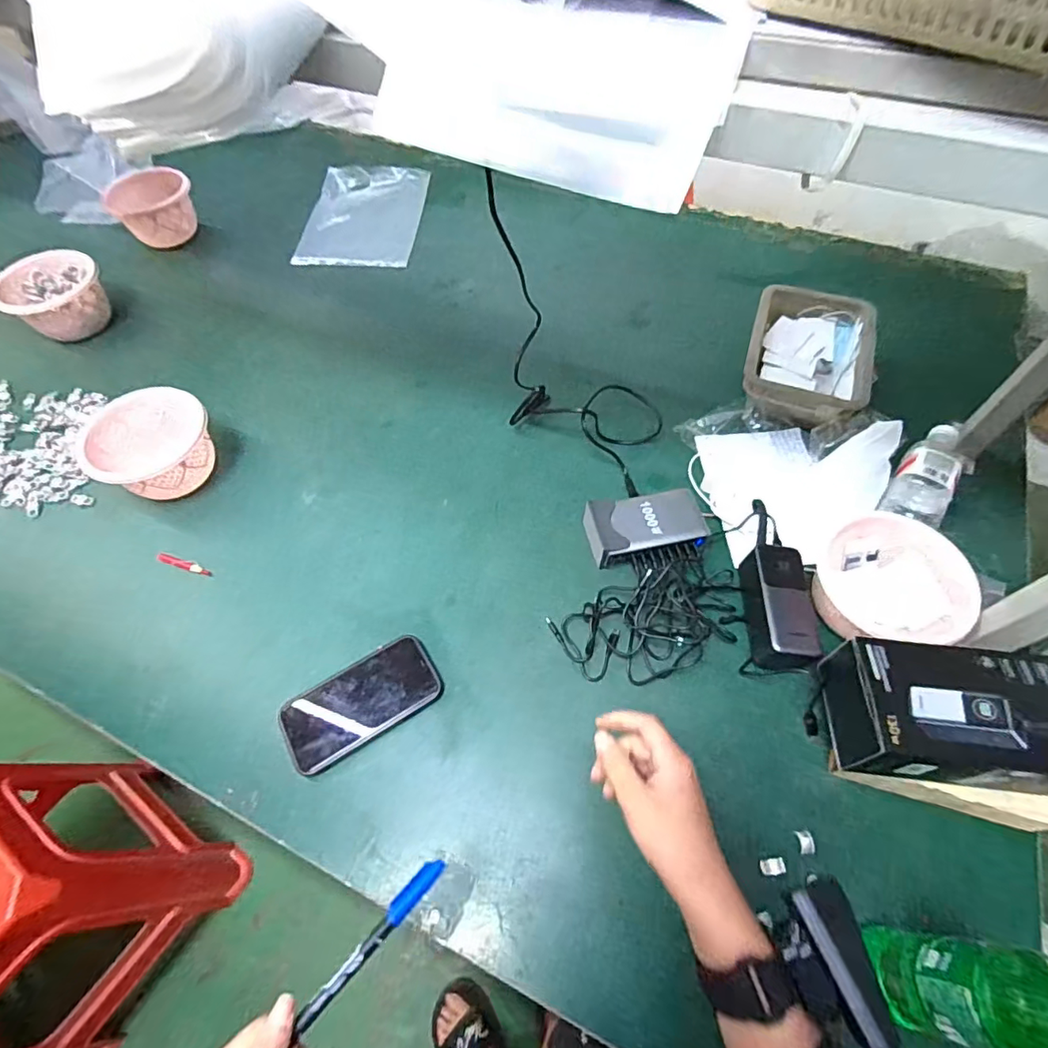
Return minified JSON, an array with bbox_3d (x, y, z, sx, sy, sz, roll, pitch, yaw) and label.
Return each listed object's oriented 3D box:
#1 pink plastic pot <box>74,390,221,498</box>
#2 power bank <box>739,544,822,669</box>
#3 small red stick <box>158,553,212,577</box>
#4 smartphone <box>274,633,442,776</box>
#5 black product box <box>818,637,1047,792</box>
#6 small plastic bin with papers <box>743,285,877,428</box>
[{"bbox_3d":[-0.472,-0.094,0.694,0.146,0.105,0.118,-39,66,-19],"label":"pink plastic pot"},{"bbox_3d":[0.279,0.090,0.587,0.062,0.046,0.136,2,60,3],"label":"power bank"},{"bbox_3d":[-0.422,0.051,0.665,0.079,0.015,0.012,16,62,10],"label":"small red stick"},{"bbox_3d":[-0.172,0.185,0.563,0.159,0.016,0.082,-31,64,-15],"label":"smartphone"},{"bbox_3d":[0.377,0.169,0.473,0.179,0.077,0.107,5,60,5],"label":"black product box"},{"bbox_3d":[0.396,-0.232,0.760,0.155,0.072,0.222,17,62,11],"label":"small plastic bin with papers"}]

